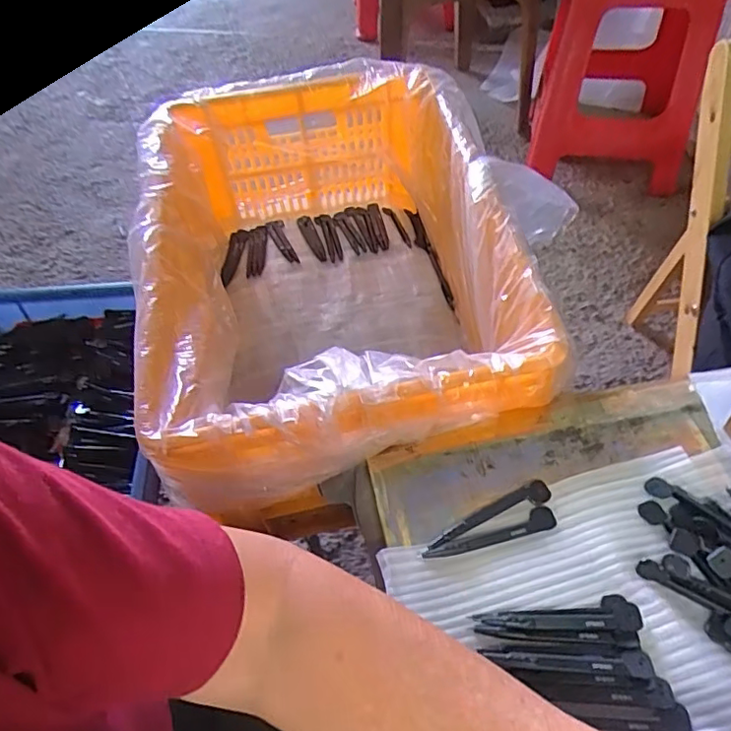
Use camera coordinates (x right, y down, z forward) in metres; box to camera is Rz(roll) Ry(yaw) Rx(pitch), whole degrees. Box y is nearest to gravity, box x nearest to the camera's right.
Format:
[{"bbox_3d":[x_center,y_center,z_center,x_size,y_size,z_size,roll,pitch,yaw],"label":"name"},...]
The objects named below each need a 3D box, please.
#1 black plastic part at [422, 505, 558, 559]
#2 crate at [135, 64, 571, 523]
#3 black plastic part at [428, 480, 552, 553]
[{"bbox_3d":[0.088,0.120,0.408,0.099,0.004,0.016,-18,54,-8],"label":"black plastic part"},{"bbox_3d":[-0.041,-0.093,0.637,0.352,0.210,0.488,-12,53,-4],"label":"crate"},{"bbox_3d":[0.089,0.108,0.420,0.101,0.004,0.016,-22,54,-11],"label":"black plastic part"}]

